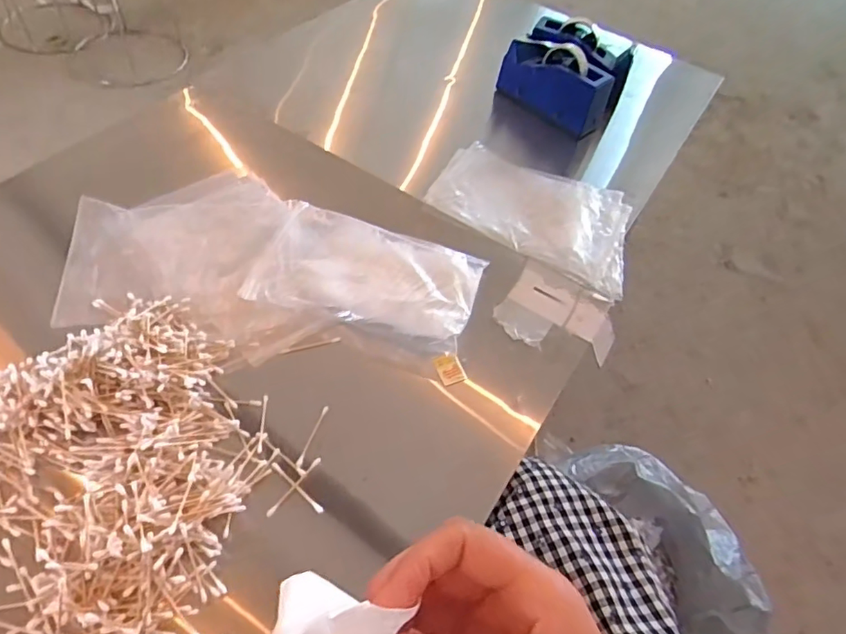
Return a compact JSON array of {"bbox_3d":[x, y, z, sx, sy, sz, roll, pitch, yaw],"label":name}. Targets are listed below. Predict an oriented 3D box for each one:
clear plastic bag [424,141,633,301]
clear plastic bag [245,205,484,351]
[{"bbox_3d":[0.171,-0.170,0.820,0.301,0.022,0.218,22,54,9],"label":"clear plastic bag"},{"bbox_3d":[-0.074,-0.052,0.694,0.286,0.049,0.175,18,53,5],"label":"clear plastic bag"}]

